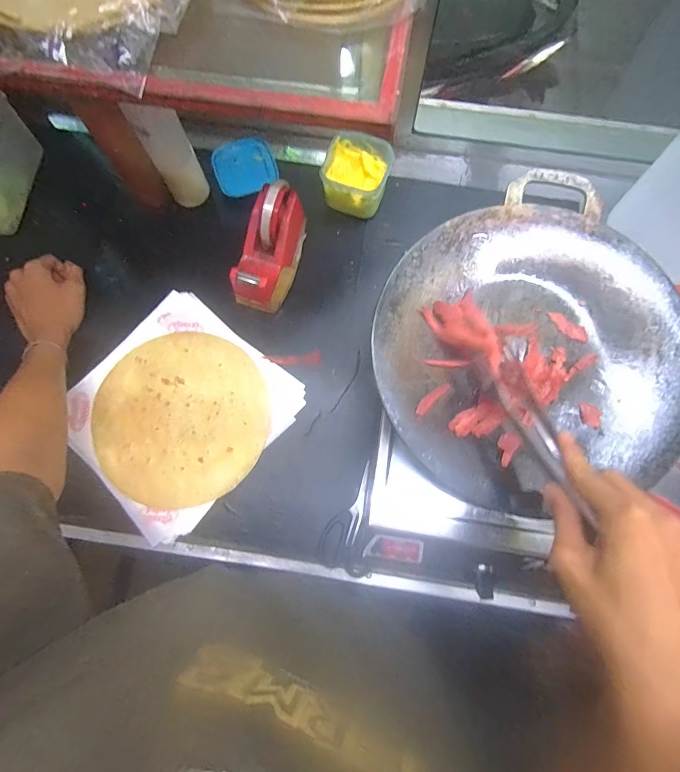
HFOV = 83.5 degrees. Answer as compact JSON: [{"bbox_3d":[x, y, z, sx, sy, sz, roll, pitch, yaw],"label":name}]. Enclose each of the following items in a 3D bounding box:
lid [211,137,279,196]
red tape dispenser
[{"bbox_3d":[-0.162,-0.373,0.649,0.105,0.078,0.007,-30,47,-11],"label":"lid"},{"bbox_3d":[-0.108,-0.191,0.547,0.076,0.120,0.157,19,77,3],"label":"red tape dispenser"}]

